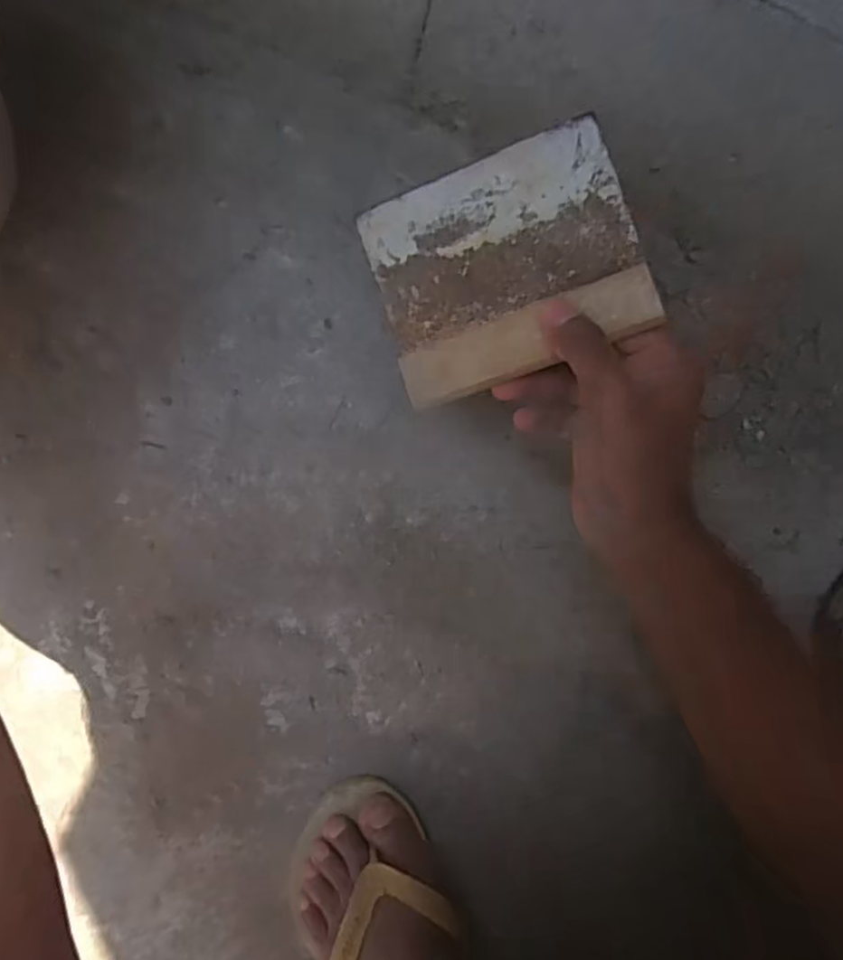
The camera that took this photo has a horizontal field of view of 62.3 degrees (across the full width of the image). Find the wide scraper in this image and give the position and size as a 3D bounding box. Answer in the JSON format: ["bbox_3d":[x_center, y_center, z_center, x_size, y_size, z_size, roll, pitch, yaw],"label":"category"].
[{"bbox_3d":[0.040,-0.108,0.347,0.126,0.007,0.110,-19,82,14],"label":"wide scraper"}]

